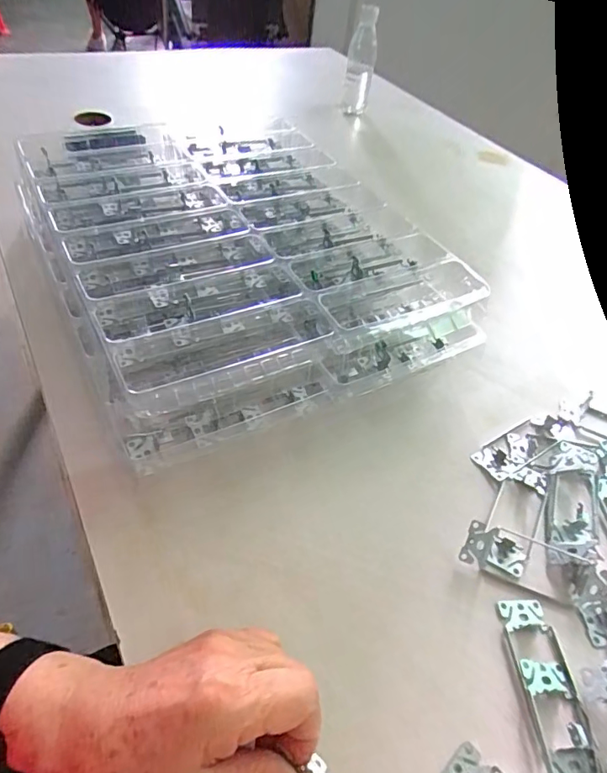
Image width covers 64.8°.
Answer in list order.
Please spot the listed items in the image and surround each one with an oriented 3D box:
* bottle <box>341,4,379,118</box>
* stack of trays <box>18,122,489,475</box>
[{"bbox_3d":[0.102,-0.589,0.894,0.056,0.184,0.060,9,48,1],"label":"bottle"},{"bbox_3d":[-0.081,-0.148,0.525,0.348,0.093,0.470,-21,54,-23],"label":"stack of trays"}]

